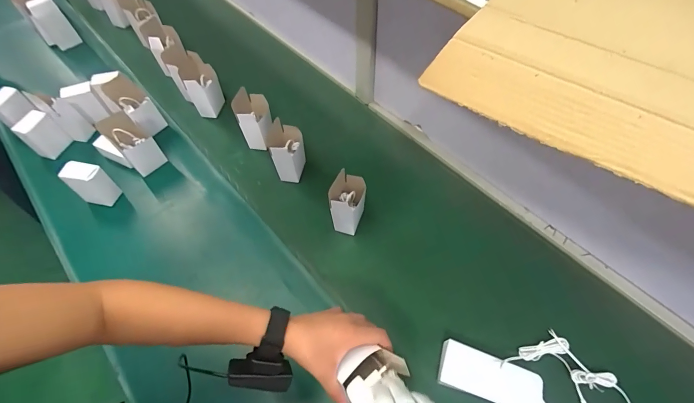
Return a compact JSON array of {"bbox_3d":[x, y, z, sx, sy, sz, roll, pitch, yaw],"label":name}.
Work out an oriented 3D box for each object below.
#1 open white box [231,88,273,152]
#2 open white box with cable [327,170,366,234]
[{"bbox_3d":[-0.212,-0.194,0.797,0.062,0.148,0.082,0,58,3],"label":"open white box"},{"bbox_3d":[0.003,0.003,0.678,0.060,0.134,0.072,7,58,6],"label":"open white box with cable"}]

